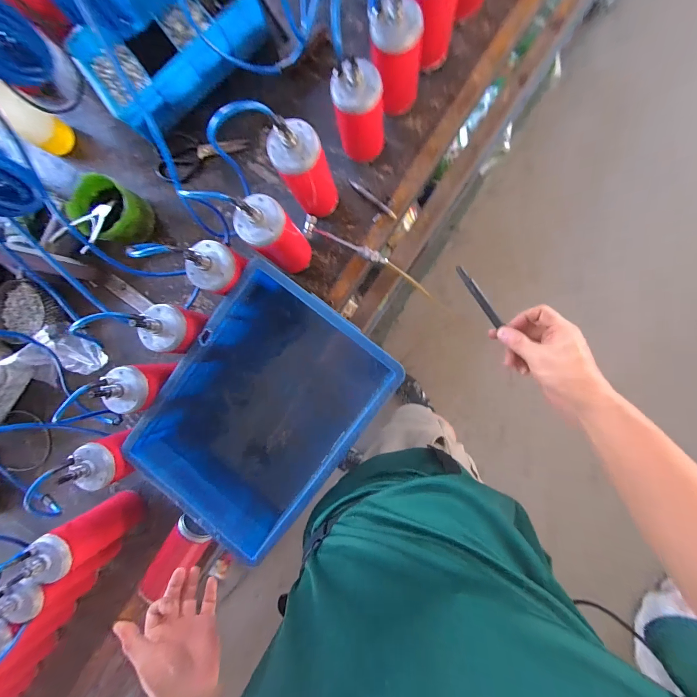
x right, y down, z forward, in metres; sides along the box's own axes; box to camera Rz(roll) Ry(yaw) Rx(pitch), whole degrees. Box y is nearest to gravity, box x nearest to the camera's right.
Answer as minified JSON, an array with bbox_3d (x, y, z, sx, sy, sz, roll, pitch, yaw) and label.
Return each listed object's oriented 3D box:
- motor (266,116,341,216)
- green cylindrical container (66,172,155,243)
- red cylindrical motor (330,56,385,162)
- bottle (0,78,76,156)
[{"bbox_3d":[-0.067,-0.288,0.509,0.079,0.189,0.081,-32,86,7],"label":"motor"},{"bbox_3d":[-0.475,-0.271,0.601,0.125,0.067,0.118,32,95,6],"label":"green cylindrical container"},{"bbox_3d":[0.020,-0.382,0.509,0.076,0.143,0.083,-13,89,8],"label":"red cylindrical motor"},{"bbox_3d":[-0.644,-0.453,0.554,0.075,0.248,0.071,32,95,6],"label":"bottle"}]

